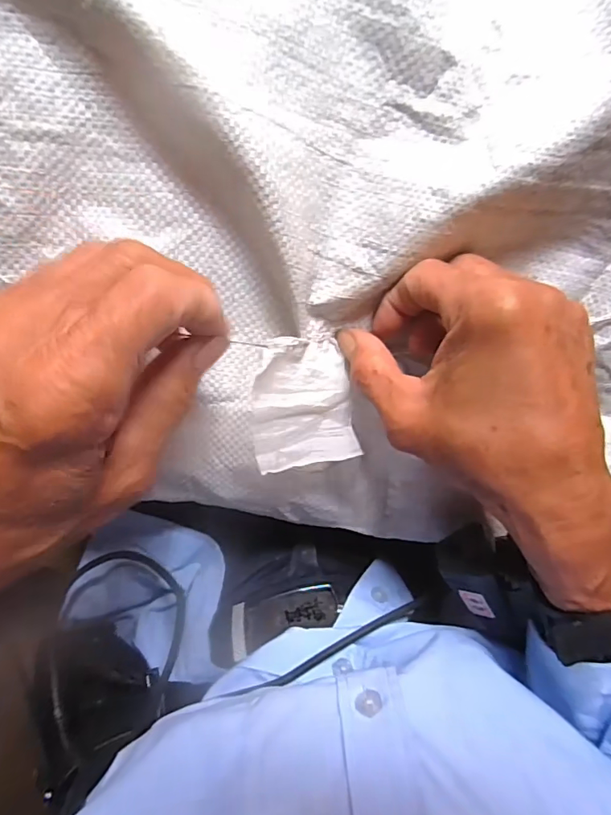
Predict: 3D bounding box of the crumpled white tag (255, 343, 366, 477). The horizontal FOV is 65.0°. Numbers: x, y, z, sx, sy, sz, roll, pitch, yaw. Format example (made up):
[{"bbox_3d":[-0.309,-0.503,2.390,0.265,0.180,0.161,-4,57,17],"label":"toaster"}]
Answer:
[{"bbox_3d":[0.000,-0.001,0.243,0.056,0.014,0.061,-11,98,-31],"label":"crumpled white tag"}]

